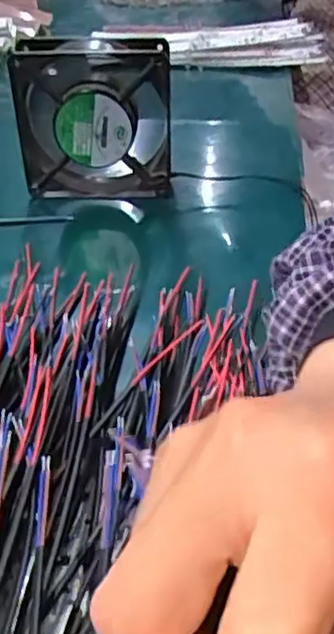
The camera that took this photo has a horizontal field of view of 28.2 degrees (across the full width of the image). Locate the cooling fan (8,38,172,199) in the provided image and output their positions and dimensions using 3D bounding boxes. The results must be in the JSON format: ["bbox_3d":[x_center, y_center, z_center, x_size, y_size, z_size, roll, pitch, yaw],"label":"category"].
[{"bbox_3d":[-0.059,-0.158,0.546,0.123,0.126,0.042,1,38,4],"label":"cooling fan"}]

